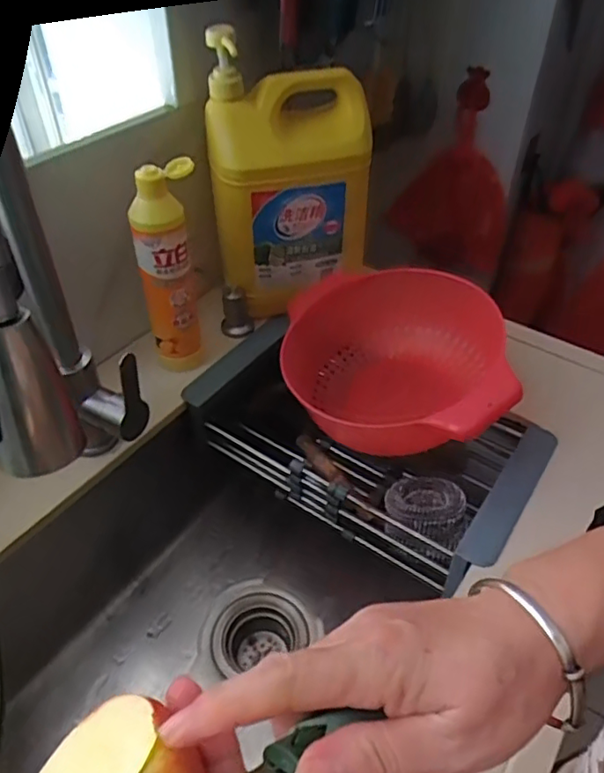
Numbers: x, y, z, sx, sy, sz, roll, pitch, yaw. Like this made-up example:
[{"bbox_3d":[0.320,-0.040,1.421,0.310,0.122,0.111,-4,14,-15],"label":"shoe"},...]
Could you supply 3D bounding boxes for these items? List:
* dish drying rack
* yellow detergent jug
[{"bbox_3d":[0.061,0.062,0.700,0.393,0.086,0.213,28,50,25],"label":"dish drying rack"},{"bbox_3d":[-0.006,-0.230,0.705,0.178,0.259,0.103,-23,49,-23],"label":"yellow detergent jug"}]

